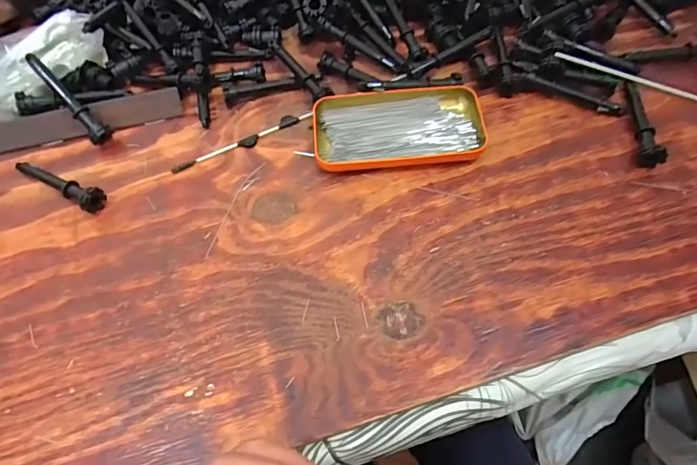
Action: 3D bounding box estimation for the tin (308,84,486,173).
[{"bbox_3d":[0.043,-0.091,0.407,0.141,0.017,0.077,-6,60,-1],"label":"tin"}]

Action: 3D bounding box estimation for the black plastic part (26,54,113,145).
[{"bbox_3d":[-0.247,-0.117,0.417,0.017,0.016,0.094,-42,89,-17],"label":"black plastic part"}]

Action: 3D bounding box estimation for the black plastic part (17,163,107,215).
[{"bbox_3d":[-0.242,-0.045,0.396,0.093,0.019,0.021,28,65,17],"label":"black plastic part"}]

